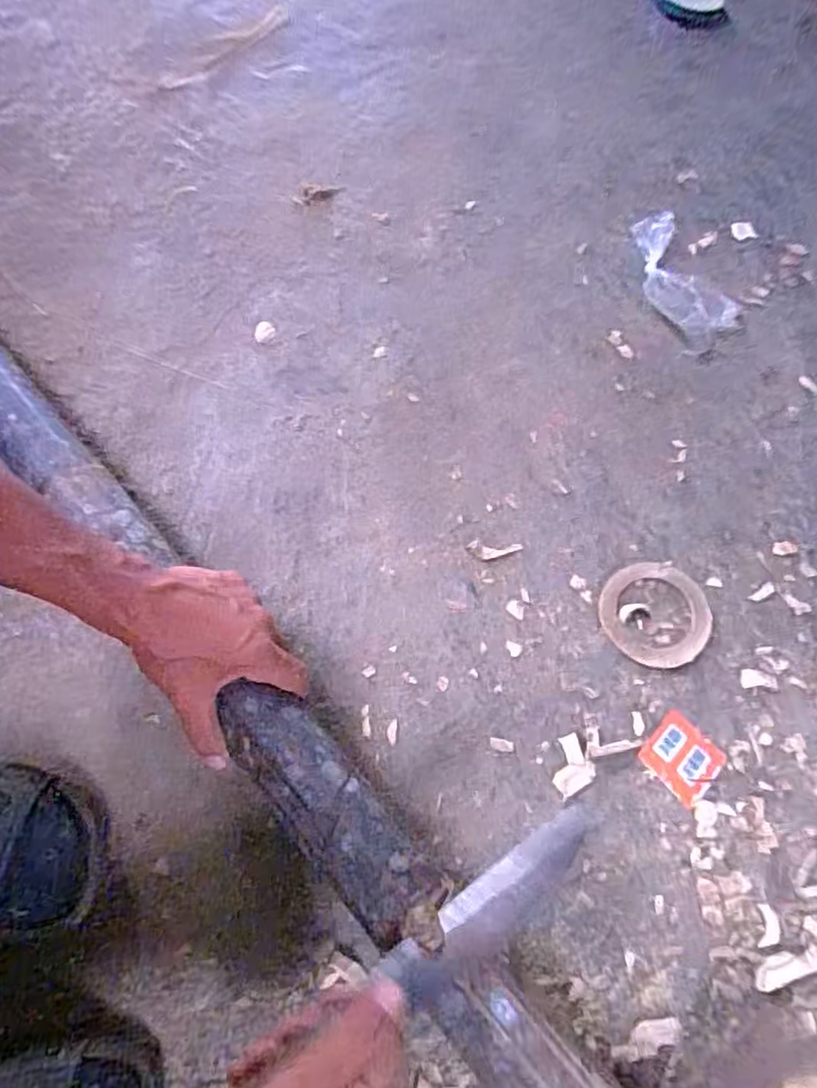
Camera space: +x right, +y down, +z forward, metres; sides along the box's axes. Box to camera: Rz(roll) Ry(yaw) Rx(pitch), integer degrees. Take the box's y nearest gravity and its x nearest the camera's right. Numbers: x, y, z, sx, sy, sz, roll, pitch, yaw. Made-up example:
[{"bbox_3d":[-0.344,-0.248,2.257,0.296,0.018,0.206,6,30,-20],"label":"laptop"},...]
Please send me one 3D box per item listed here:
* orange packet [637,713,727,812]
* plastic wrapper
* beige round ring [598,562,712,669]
[{"bbox_3d":[0.221,0.173,0.523,0.052,0.004,0.057,-42,74,-16],"label":"orange packet"},{"bbox_3d":[0.291,-0.282,0.687,0.070,0.016,0.169,-19,69,-9],"label":"plastic wrapper"},{"bbox_3d":[0.217,0.061,0.564,0.093,0.004,0.091,0,68,-1],"label":"beige round ring"}]

